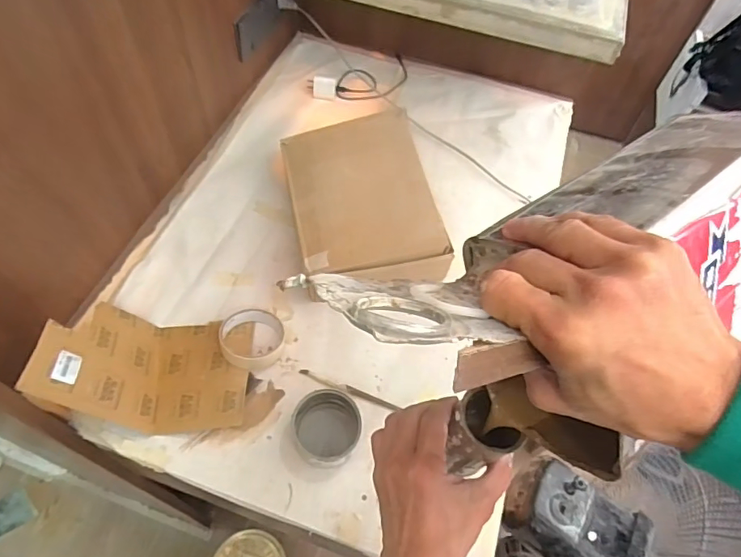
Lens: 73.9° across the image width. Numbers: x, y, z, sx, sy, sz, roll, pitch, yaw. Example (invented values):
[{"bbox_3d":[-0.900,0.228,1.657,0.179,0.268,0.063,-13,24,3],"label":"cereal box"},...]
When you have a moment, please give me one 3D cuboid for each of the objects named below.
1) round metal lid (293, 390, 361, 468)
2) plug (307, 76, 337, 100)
[{"bbox_3d":[-0.054,0.182,0.600,0.082,0.035,0.083,3,57,-2],"label":"round metal lid"},{"bbox_3d":[-0.094,-0.371,0.965,0.054,0.021,0.048,1,58,-4],"label":"plug"}]

